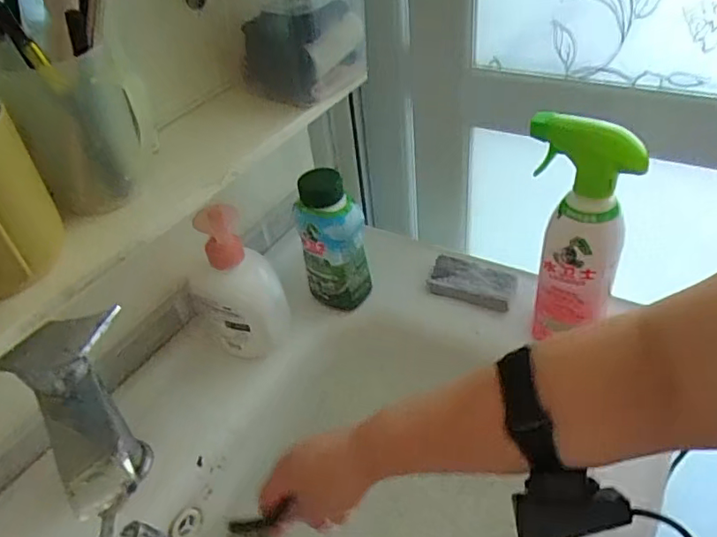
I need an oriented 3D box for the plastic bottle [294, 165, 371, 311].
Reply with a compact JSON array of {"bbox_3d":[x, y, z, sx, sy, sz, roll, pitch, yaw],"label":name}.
[{"bbox_3d":[-0.028,-0.027,0.597,0.062,0.156,0.048,21,48,28],"label":"plastic bottle"}]

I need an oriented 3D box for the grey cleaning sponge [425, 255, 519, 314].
[{"bbox_3d":[0.128,0.015,0.630,0.094,0.011,0.060,15,45,23],"label":"grey cleaning sponge"}]

